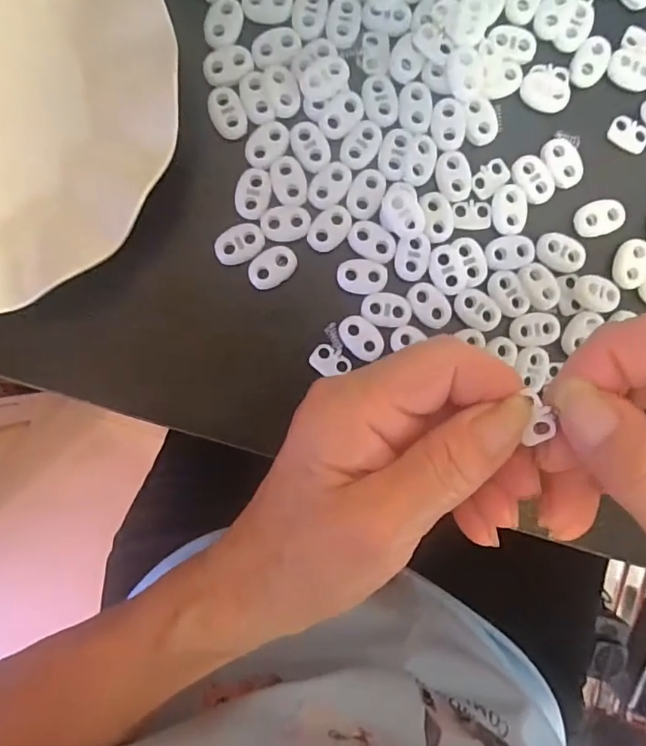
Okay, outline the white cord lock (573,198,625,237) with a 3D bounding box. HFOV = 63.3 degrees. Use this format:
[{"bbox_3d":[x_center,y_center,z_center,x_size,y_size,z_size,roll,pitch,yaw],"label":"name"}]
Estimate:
[{"bbox_3d":[0.127,-0.071,0.240,0.022,0.004,0.016,-12,93,-2],"label":"white cord lock"}]

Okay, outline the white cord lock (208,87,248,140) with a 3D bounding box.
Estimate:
[{"bbox_3d":[-0.043,-0.116,0.231,0.014,0.004,0.022,-22,93,-1],"label":"white cord lock"}]

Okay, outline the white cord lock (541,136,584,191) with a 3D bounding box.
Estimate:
[{"bbox_3d":[0.109,-0.096,0.239,0.016,0.004,0.023,-35,93,-1],"label":"white cord lock"}]

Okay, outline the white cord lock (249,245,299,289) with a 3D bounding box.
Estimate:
[{"bbox_3d":[-0.023,-0.048,0.233,0.023,0.004,0.016,-31,93,-1],"label":"white cord lock"}]

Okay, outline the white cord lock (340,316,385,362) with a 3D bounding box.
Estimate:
[{"bbox_3d":[0.018,-0.016,0.237,0.022,0.004,0.017,42,90,-3],"label":"white cord lock"}]

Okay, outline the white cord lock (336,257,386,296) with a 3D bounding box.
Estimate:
[{"bbox_3d":[0.018,-0.044,0.237,0.022,0.004,0.015,3,92,-2],"label":"white cord lock"}]

